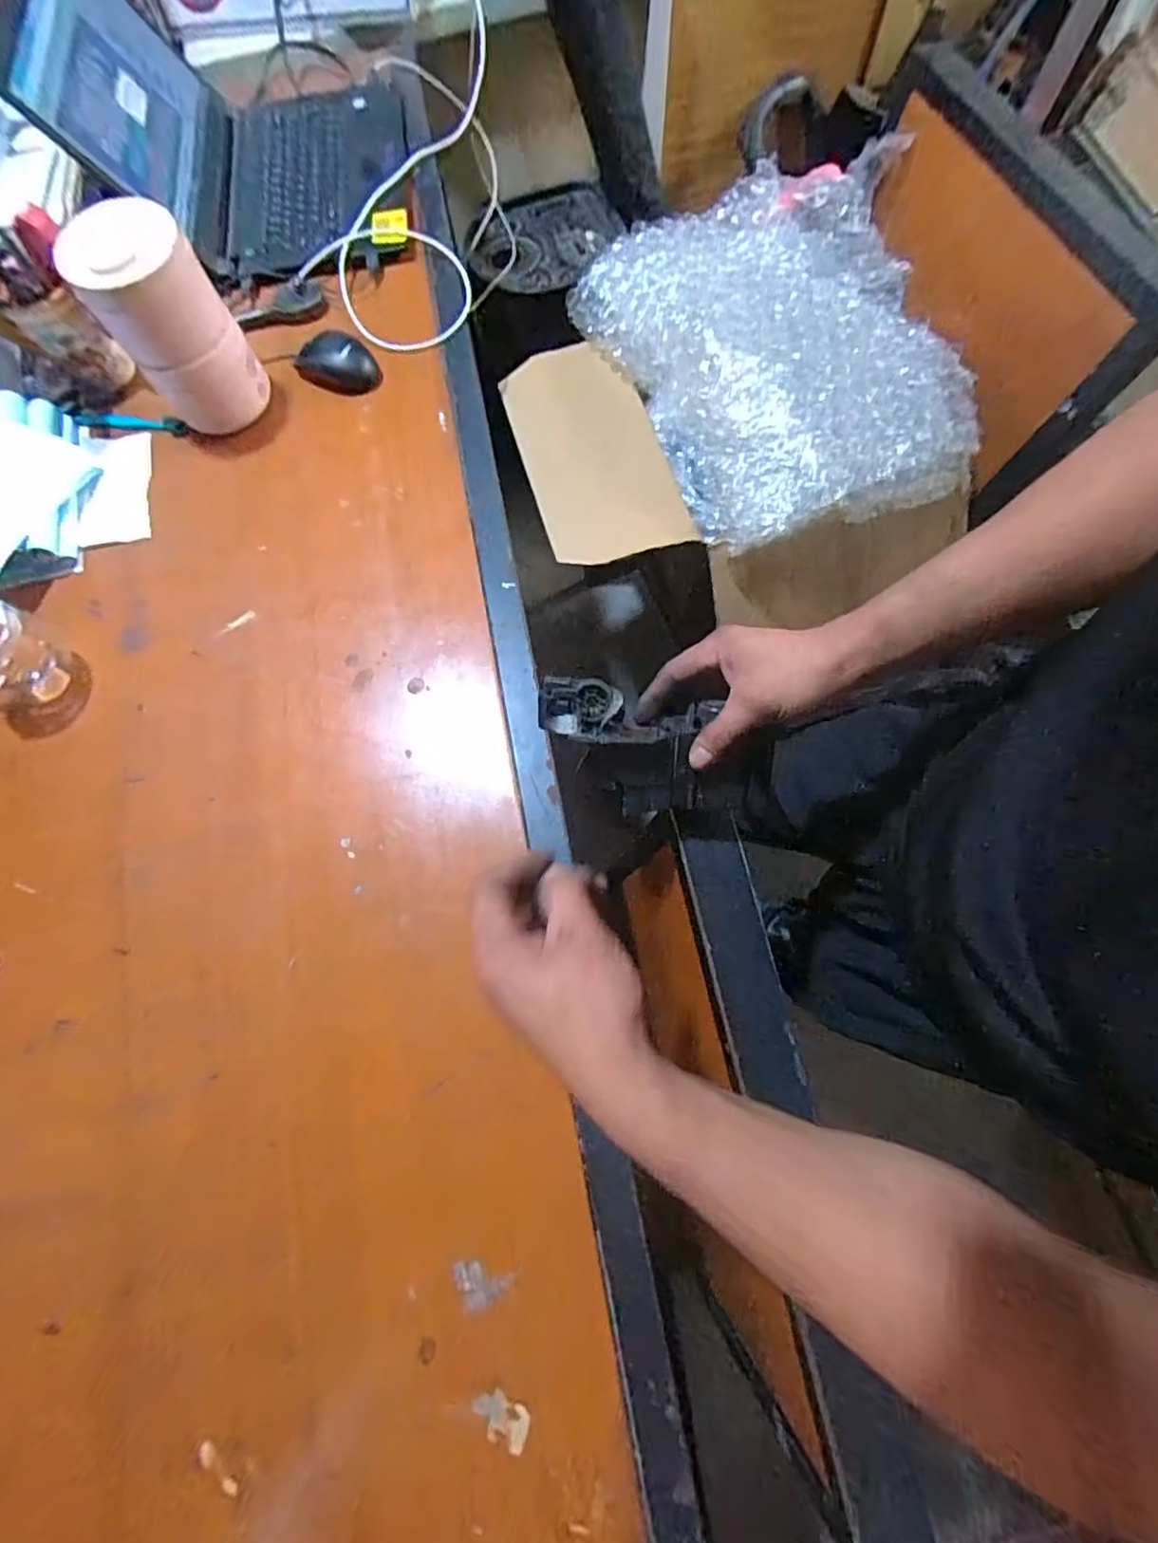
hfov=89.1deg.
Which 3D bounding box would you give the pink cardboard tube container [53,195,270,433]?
[{"bbox_3d":[-0.443,-0.485,0.642,0.119,0.162,0.108,-40,76,-10],"label":"pink cardboard tube container"}]

